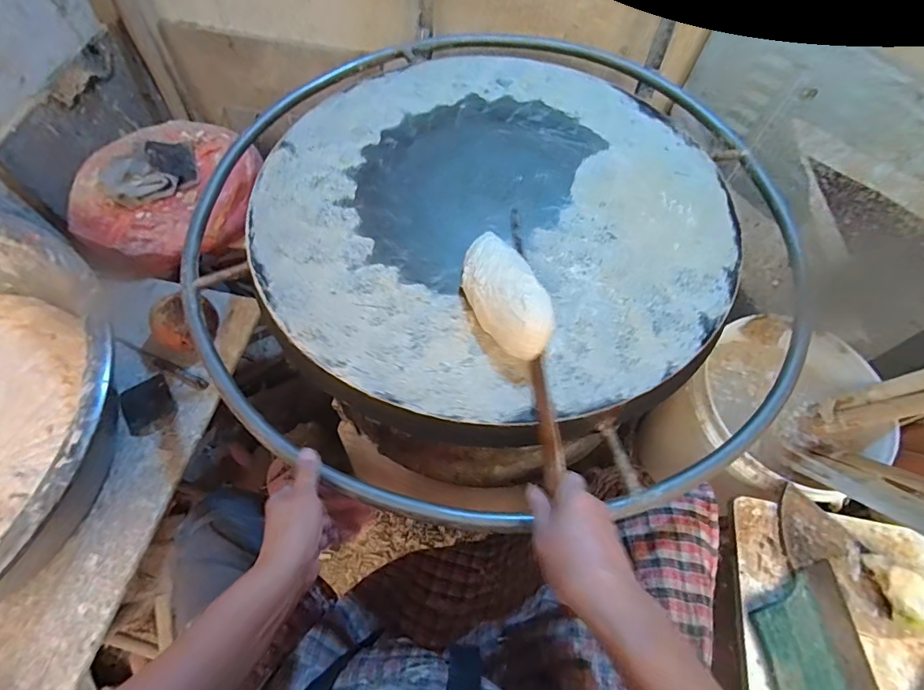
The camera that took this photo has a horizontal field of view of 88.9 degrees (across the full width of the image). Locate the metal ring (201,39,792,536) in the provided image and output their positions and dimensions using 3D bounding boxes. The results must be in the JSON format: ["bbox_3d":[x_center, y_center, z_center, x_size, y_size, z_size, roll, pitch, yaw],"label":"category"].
[{"bbox_3d":[0.040,-0.206,0.678,0.819,0.046,0.895,1,60,-2],"label":"metal ring"}]

